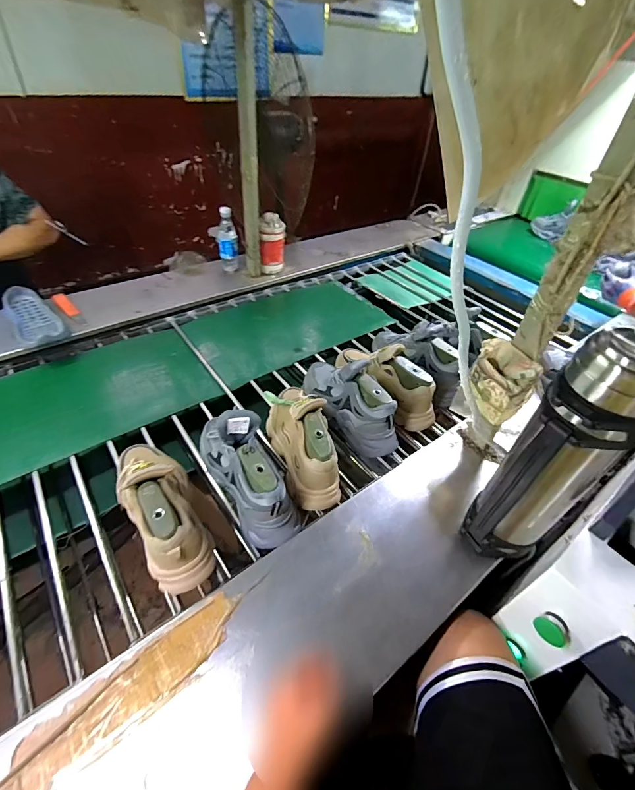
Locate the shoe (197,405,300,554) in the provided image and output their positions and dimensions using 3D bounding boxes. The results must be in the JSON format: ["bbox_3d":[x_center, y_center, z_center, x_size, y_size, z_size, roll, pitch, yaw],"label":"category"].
[{"bbox_3d":[-0.120,0.133,0.658,0.095,0.142,0.241,-24,53,-27],"label":"shoe"}]

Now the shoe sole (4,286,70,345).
[{"bbox_3d":[-0.751,-0.212,0.989,0.109,0.047,0.275,-29,55,-30],"label":"shoe sole"}]

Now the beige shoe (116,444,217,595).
[{"bbox_3d":[-0.266,0.175,0.625,0.102,0.141,0.260,-20,51,-24],"label":"beige shoe"}]

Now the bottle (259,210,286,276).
[{"bbox_3d":[-0.153,-0.507,1.267,0.078,0.184,0.070,8,45,1],"label":"bottle"}]

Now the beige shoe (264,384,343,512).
[{"bbox_3d":[-0.032,0.077,0.748,0.110,0.121,0.276,-7,47,-13],"label":"beige shoe"}]

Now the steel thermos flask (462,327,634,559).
[{"bbox_3d":[0.324,0.098,0.514,0.118,0.380,0.111,-24,52,-26],"label":"steel thermos flask"}]

